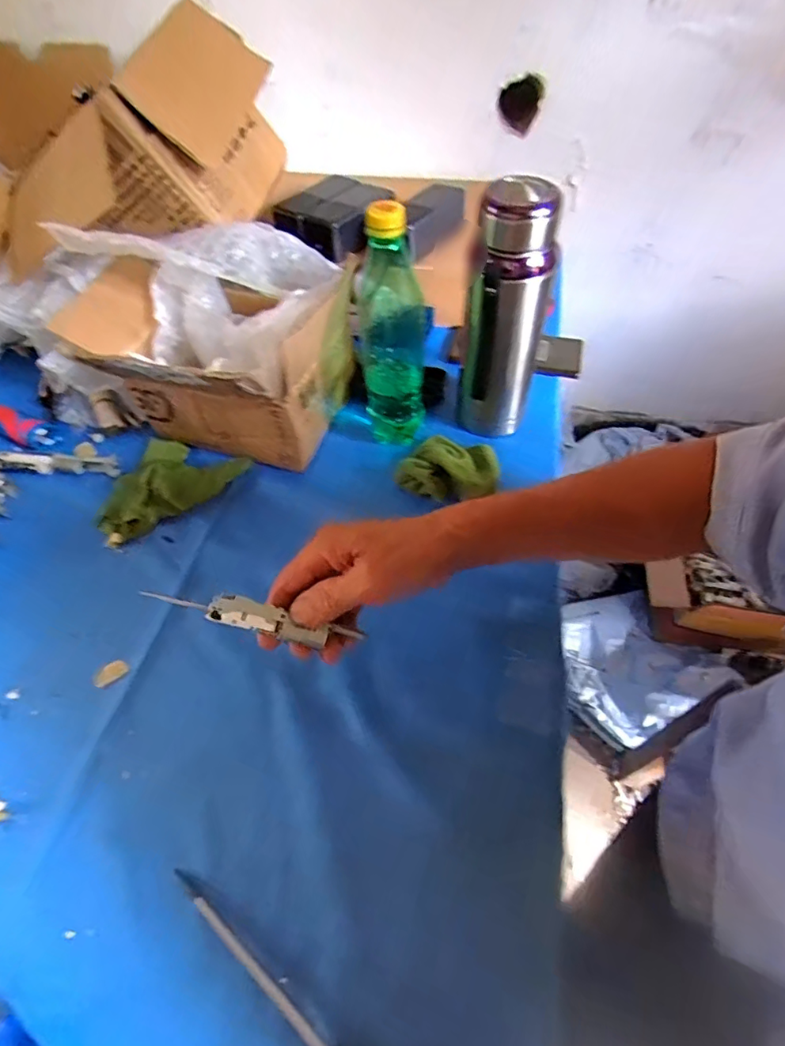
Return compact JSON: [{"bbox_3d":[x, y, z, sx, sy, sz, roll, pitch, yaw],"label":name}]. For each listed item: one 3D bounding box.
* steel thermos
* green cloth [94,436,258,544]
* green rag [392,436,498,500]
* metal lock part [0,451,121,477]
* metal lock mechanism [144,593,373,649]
[{"bbox_3d":[0.106,-0.182,0.489,0.072,0.230,0.056,8,56,9],"label":"steel thermos"},{"bbox_3d":[-0.242,-0.038,0.548,0.127,0.022,0.131,14,57,12],"label":"green cloth"},{"bbox_3d":[0.062,-0.058,0.540,0.093,0.034,0.088,17,57,14],"label":"green rag"},{"bbox_3d":[-0.375,-0.067,0.574,0.138,0.016,0.021,2,55,4],"label":"metal lock part"},{"bbox_3d":[-0.094,0.062,0.344,0.129,0.013,0.018,19,53,-19],"label":"metal lock mechanism"}]

